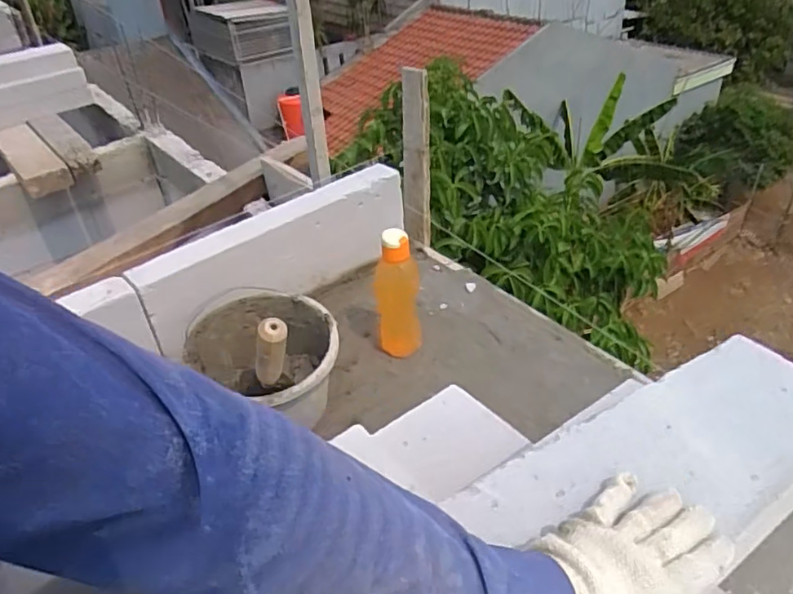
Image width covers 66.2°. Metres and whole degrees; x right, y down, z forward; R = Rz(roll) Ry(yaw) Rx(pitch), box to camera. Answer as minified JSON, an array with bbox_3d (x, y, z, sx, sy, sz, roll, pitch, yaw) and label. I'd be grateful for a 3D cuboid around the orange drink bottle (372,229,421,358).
[{"bbox_3d":[0.000,-0.011,1.128,0.077,0.257,0.074,-6,35,-3],"label":"orange drink bottle"}]

